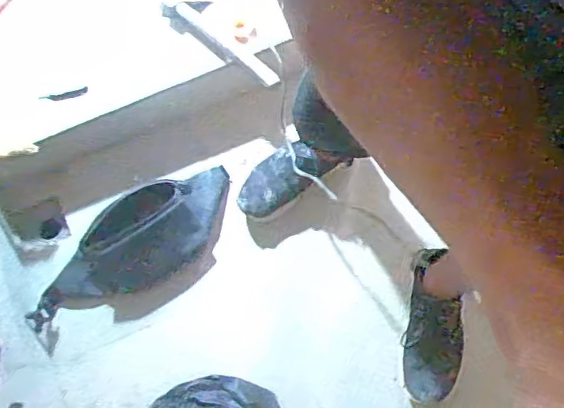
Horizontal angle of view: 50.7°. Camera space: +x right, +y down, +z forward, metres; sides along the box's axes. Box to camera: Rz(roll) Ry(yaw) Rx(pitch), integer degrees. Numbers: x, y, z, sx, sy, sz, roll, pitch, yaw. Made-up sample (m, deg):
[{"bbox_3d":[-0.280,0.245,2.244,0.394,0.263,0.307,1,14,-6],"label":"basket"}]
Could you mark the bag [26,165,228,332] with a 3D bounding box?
[{"bbox_3d":[-0.292,0.077,1.175,0.450,0.082,0.190,-28,72,-9],"label":"bag"}]

